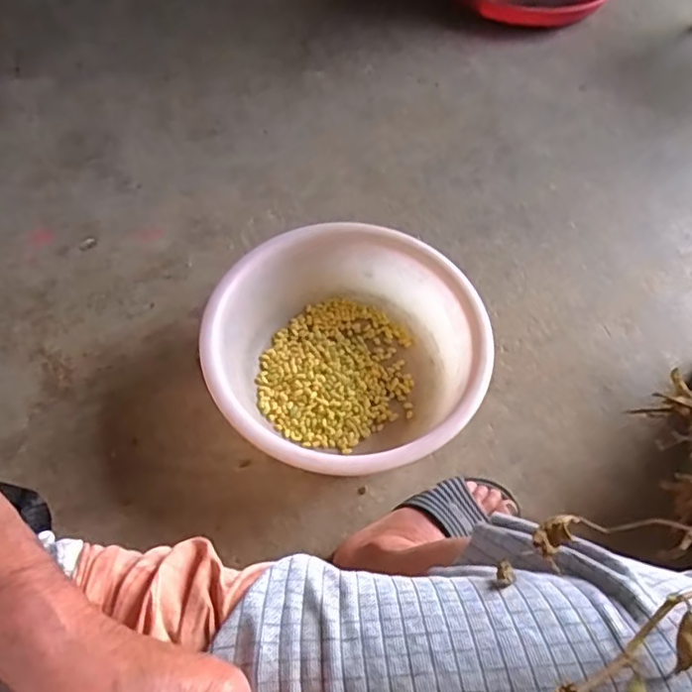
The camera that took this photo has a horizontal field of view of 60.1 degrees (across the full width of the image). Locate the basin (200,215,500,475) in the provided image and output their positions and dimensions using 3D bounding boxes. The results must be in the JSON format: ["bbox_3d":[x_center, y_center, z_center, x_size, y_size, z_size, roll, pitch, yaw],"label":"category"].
[{"bbox_3d":[0.001,0.014,0.799,0.336,0.140,0.340,1,60,-1],"label":"basin"}]

